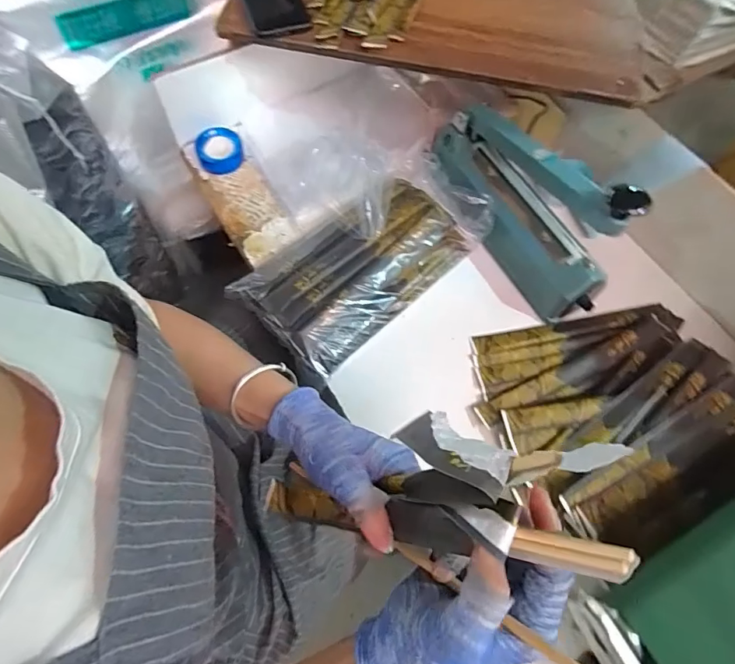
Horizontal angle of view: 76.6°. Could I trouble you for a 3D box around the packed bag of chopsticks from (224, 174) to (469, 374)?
[{"bbox_3d":[-0.016,-0.090,0.593,0.170,0.044,0.262,42,70,15],"label":"packed bag of chopsticks"}]

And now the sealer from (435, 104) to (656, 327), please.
[{"bbox_3d":[0.188,-0.172,0.575,0.075,0.161,0.297,-31,70,-15],"label":"sealer"}]

